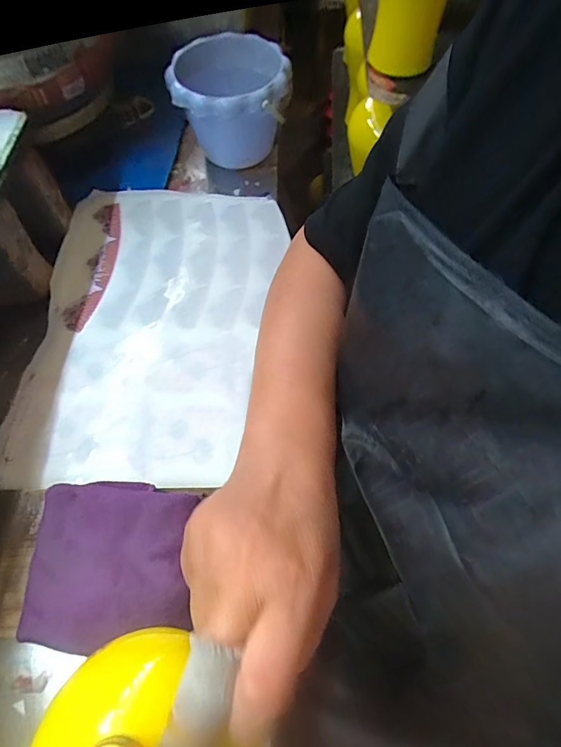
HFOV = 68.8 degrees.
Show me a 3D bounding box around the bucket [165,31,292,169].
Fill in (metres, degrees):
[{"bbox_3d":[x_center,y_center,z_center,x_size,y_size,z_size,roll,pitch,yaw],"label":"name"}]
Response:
[{"bbox_3d":[-0.065,-0.358,0.560,0.131,0.115,0.137,1,62,-1],"label":"bucket"}]

